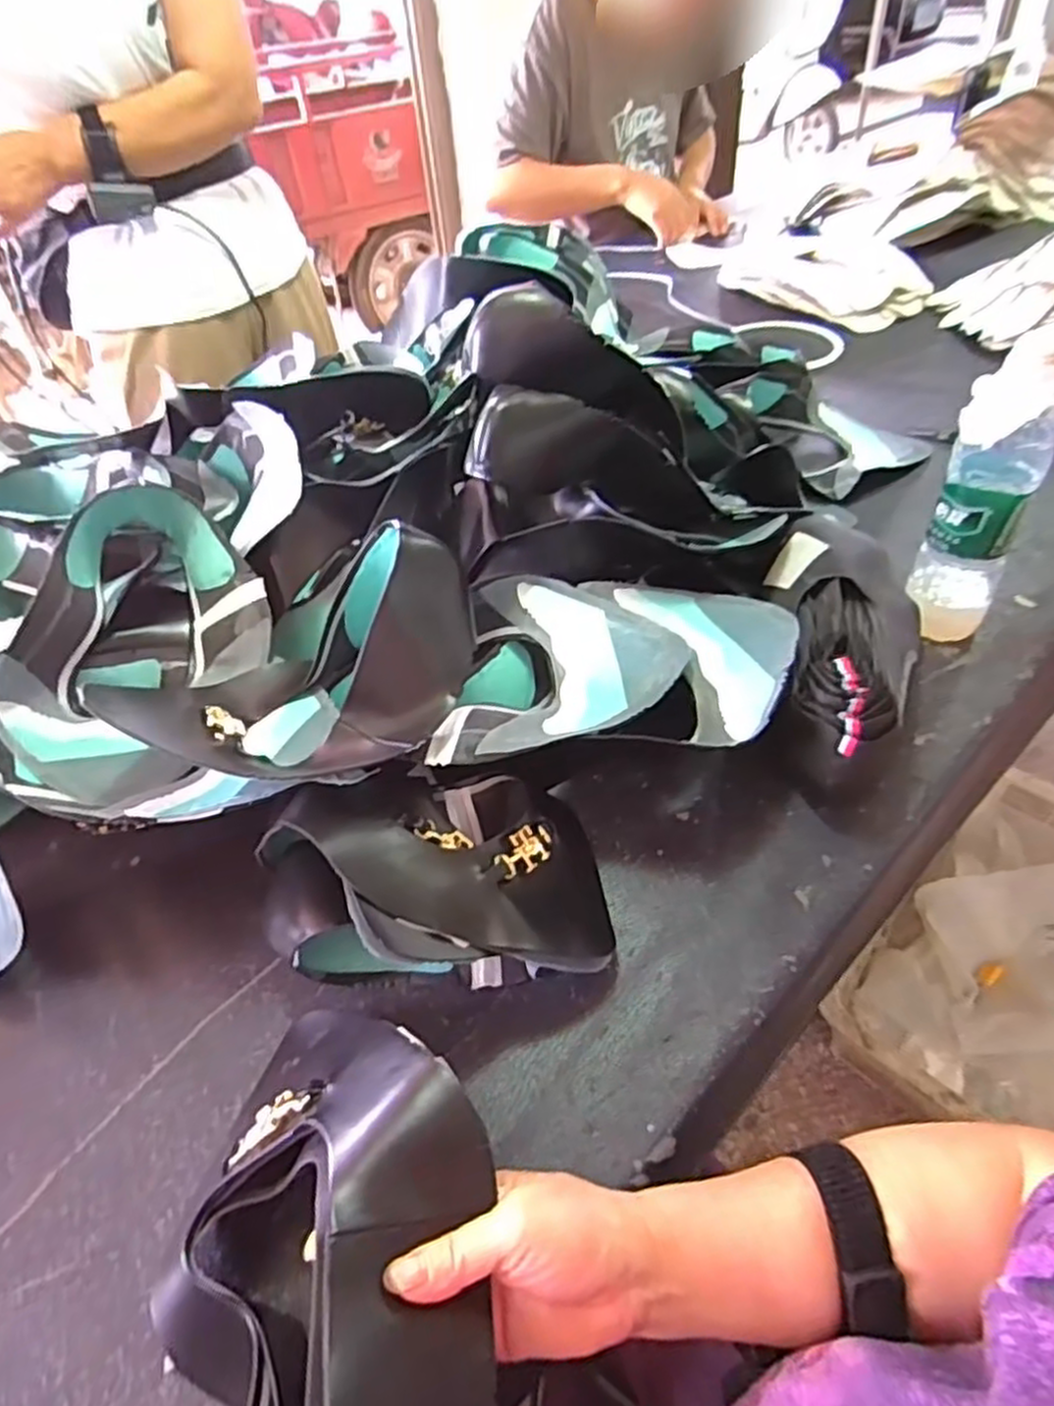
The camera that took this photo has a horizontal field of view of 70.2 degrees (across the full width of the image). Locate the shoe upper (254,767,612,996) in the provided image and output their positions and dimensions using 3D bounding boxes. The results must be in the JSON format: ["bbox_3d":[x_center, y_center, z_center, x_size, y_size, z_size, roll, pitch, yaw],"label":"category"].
[{"bbox_3d":[-0.054,0.099,0.439,0.197,0.106,0.129,-12,46,-5],"label":"shoe upper"}]

